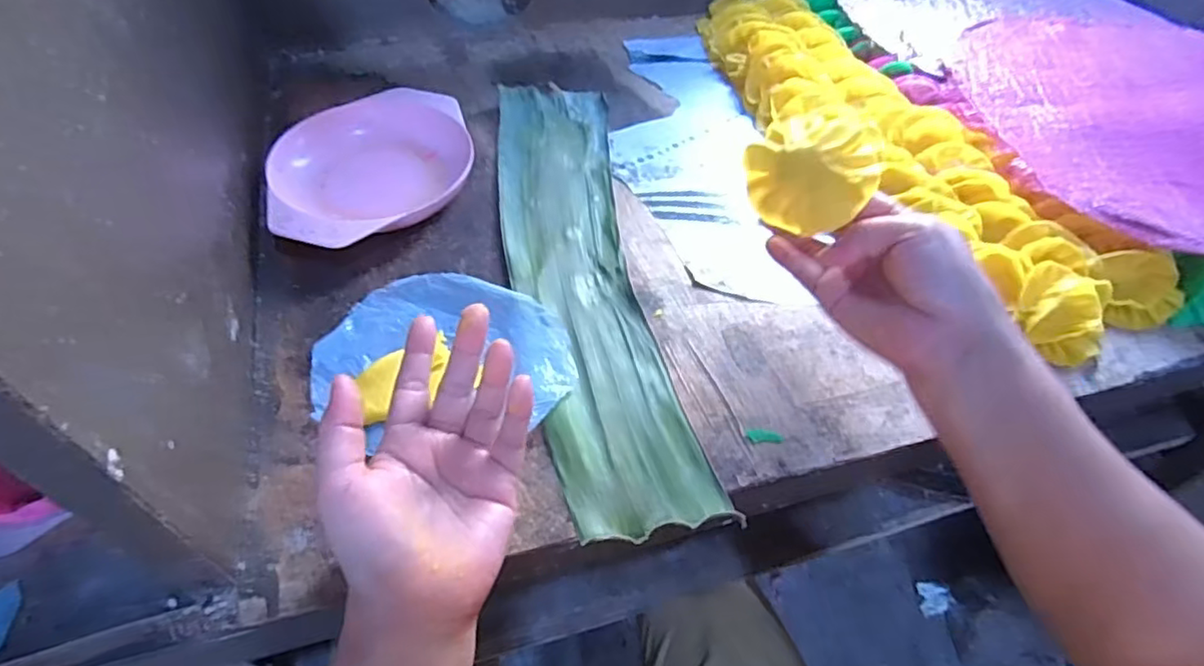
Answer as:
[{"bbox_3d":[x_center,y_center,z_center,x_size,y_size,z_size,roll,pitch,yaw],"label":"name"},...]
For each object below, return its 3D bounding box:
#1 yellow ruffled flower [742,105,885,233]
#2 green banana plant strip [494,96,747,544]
[{"bbox_3d":[0.117,-0.089,0.347,0.065,0.052,0.043,36,58,23],"label":"yellow ruffled flower"},{"bbox_3d":[-0.016,-0.054,0.445,0.095,0.010,0.407,-7,52,-9],"label":"green banana plant strip"}]

